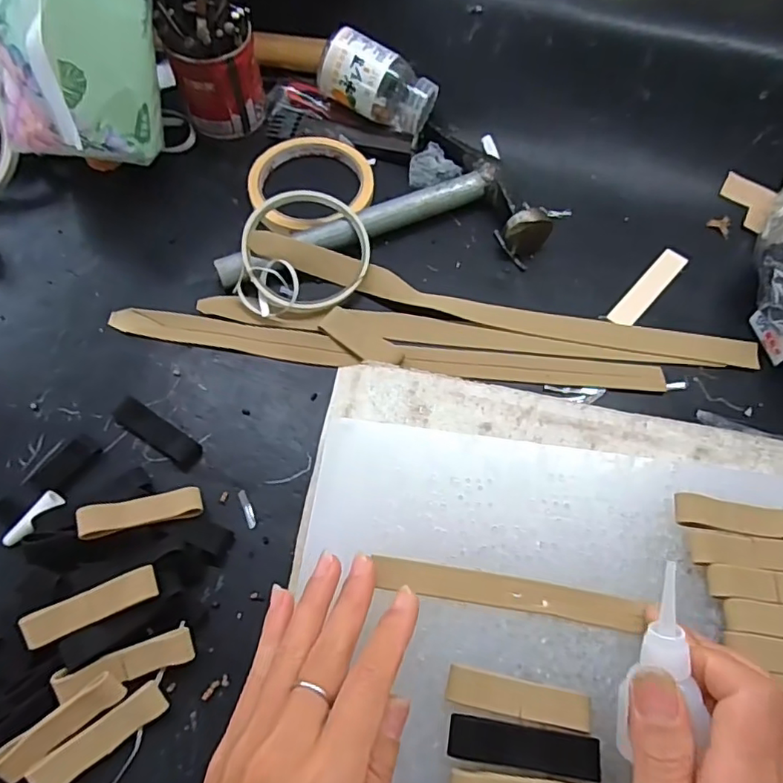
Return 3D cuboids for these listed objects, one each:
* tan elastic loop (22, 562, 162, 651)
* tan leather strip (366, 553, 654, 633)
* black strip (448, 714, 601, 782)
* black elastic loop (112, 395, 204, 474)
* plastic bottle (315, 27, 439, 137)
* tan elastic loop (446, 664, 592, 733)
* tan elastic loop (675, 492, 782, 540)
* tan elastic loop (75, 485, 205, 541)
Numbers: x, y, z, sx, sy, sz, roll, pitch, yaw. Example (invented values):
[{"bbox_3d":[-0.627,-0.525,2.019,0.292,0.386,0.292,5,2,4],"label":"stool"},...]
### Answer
[{"bbox_3d":[-0.148,0.105,0.274,0.062,0.004,0.016,-22,87,-12],"label":"tan elastic loop"},{"bbox_3d":[0.054,0.094,0.262,0.121,0.008,0.015,8,65,6],"label":"tan leather strip"},{"bbox_3d":[0.056,0.151,0.236,0.063,0.005,0.016,9,65,2],"label":"black strip"},{"bbox_3d":[-0.142,0.025,0.339,0.060,0.006,0.018,32,68,13],"label":"black elastic loop"},{"bbox_3d":[-0.010,-0.238,0.433,0.090,0.039,0.050,23,107,-11],"label":"plastic bottle"},{"bbox_3d":[0.055,0.134,0.244,0.061,0.008,0.015,11,65,4],"label":"tan elastic loop"},{"bbox_3d":[0.173,0.063,0.281,0.059,0.006,0.018,9,65,3],"label":"tan elastic loop"},{"bbox_3d":[-0.133,0.063,0.298,0.061,0.007,0.018,-7,63,-28],"label":"tan elastic loop"}]

